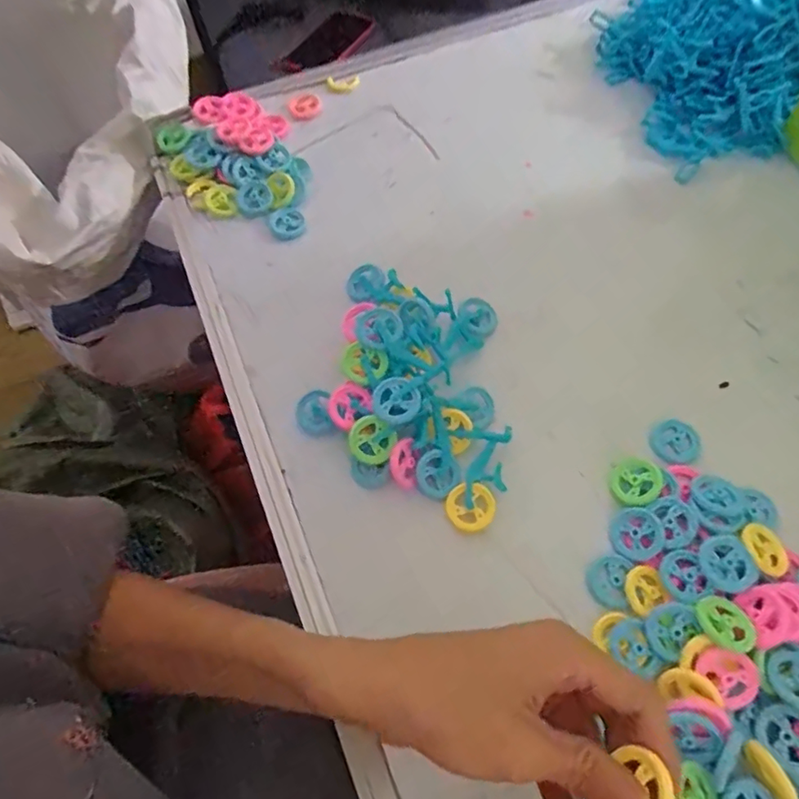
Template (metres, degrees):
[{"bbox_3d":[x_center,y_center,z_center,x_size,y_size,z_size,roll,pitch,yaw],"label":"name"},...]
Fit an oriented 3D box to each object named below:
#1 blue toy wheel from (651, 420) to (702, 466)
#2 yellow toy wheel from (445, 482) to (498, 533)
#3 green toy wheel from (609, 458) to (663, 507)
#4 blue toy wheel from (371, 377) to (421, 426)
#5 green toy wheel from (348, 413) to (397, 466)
[{"bbox_3d":[0.178,0.027,0.355,0.030,0.004,0.030,-1,64,2],"label":"blue toy wheel"},{"bbox_3d":[0.043,0.065,0.337,0.029,0.007,0.028,-1,64,2],"label":"yellow toy wheel"},{"bbox_3d":[0.144,0.050,0.338,0.029,0.005,0.029,-7,57,31],"label":"green toy wheel"},{"bbox_3d":[-0.002,0.001,0.340,0.028,0.006,0.029,0,84,3],"label":"blue toy wheel"},{"bbox_3d":[-0.017,0.025,0.339,0.028,0.007,0.028,0,96,0],"label":"green toy wheel"}]

